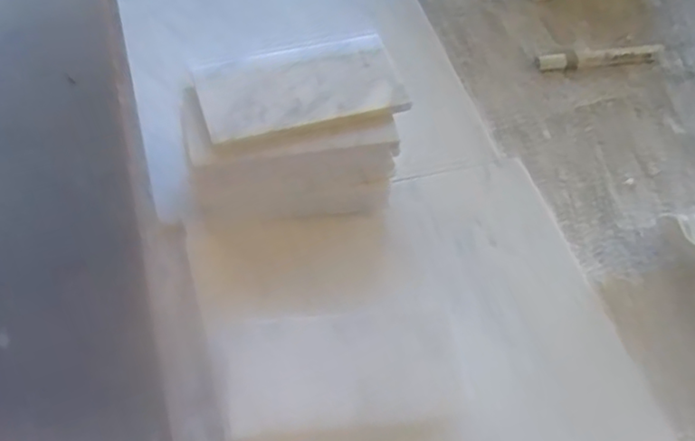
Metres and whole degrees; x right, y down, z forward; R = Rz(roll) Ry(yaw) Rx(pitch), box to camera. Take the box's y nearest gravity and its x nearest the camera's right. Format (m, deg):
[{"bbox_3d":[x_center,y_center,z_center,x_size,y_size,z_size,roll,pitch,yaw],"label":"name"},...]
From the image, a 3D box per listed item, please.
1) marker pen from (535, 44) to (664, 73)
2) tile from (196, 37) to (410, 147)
[{"bbox_3d":[0.262,-0.168,0.674,0.139,0.010,0.024,-8,60,-8],"label":"marker pen"},{"bbox_3d":[-0.034,-0.101,0.494,0.152,0.013,0.075,-13,62,-13],"label":"tile"}]

